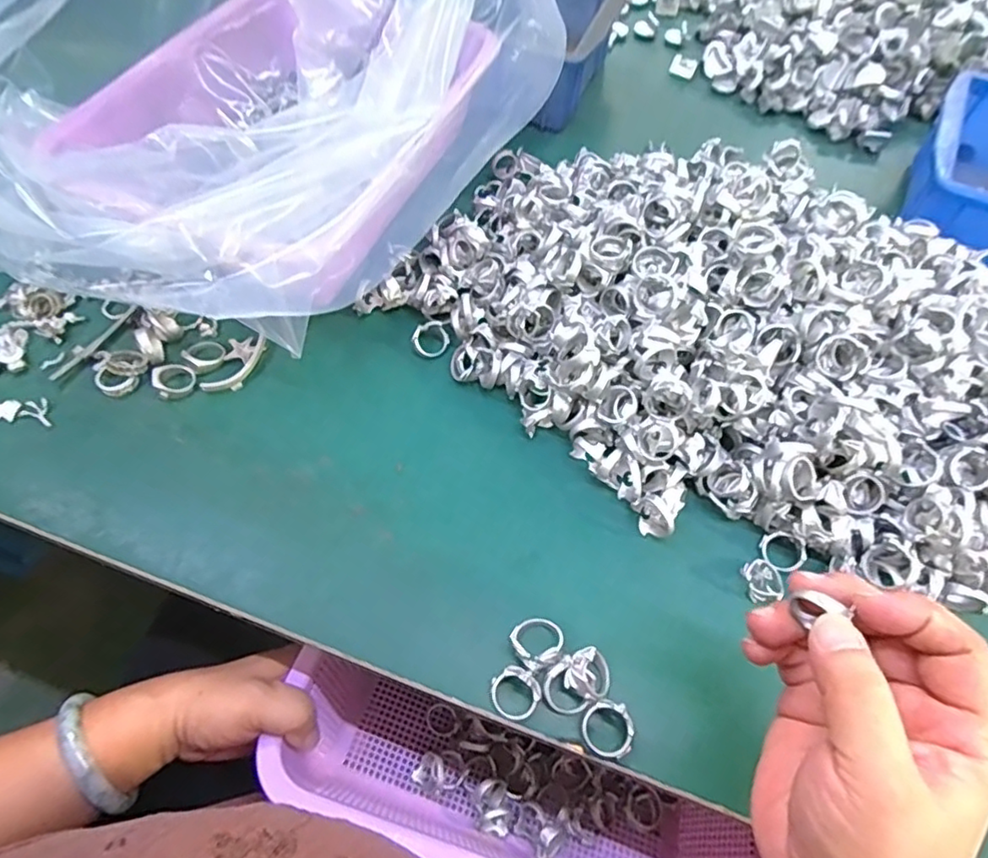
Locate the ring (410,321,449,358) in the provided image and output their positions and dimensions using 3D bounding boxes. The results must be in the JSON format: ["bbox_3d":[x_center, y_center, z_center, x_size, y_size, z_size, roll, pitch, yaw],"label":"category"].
[{"bbox_3d":[-0.044,-0.063,0.408,0.025,0.013,0.024,1,61,-2],"label":"ring"}]

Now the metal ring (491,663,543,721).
[{"bbox_3d":[0.011,0.130,0.289,0.023,0.013,0.024,1,61,-2],"label":"metal ring"}]

